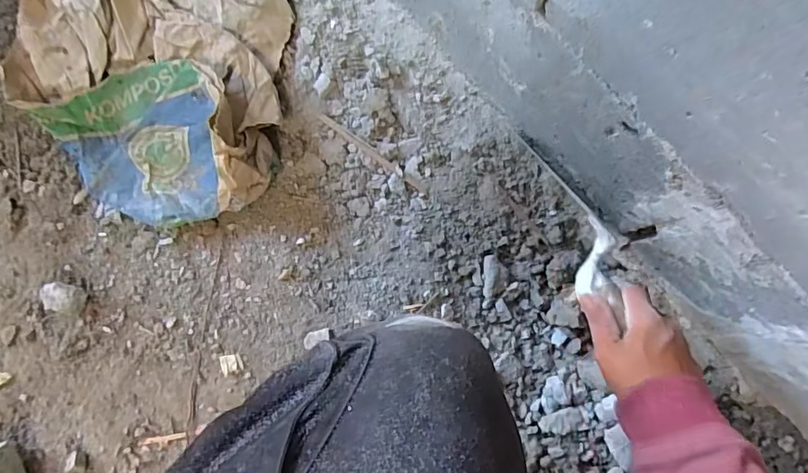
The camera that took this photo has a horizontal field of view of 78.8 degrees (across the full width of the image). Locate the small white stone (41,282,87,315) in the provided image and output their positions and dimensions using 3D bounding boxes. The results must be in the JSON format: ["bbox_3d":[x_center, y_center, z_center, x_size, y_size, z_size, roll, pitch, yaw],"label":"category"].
[{"bbox_3d":[-0.352,0.064,0.508,0.042,0.014,0.029,11,82,-2],"label":"small white stone"}]

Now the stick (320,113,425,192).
[{"bbox_3d":[-0.034,-0.091,0.542,0.143,0.009,0.011,37,82,1],"label":"stick"}]

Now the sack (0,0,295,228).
[{"bbox_3d":[-0.262,-0.197,0.505,0.275,0.086,0.349,7,82,-3],"label":"sack"}]

